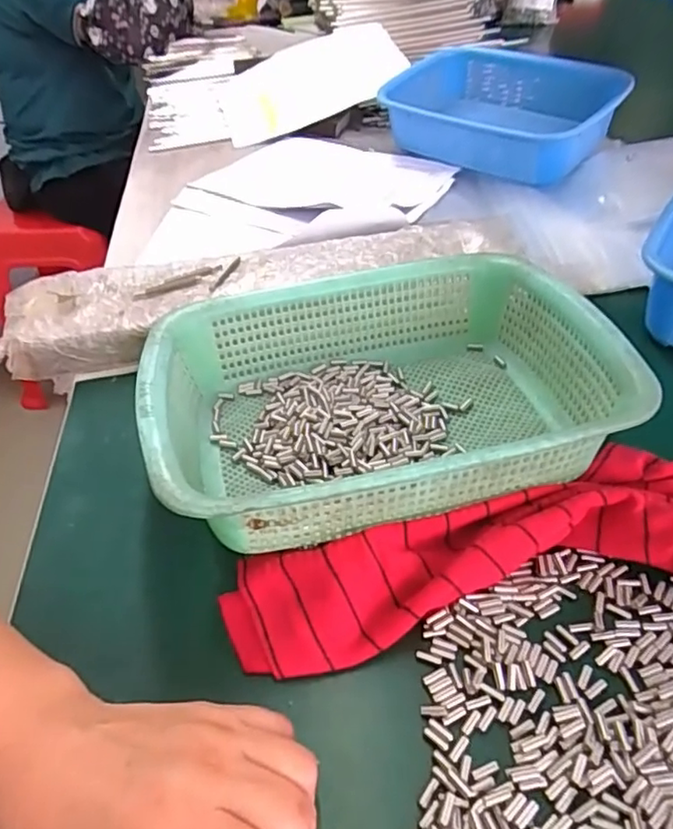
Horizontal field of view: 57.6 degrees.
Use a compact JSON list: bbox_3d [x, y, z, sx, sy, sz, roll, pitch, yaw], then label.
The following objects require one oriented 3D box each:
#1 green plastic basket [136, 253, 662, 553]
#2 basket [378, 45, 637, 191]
[{"bbox_3d":[0.027,-0.014,0.417,0.290,0.081,0.216,-13,43,-9],"label":"green plastic basket"},{"bbox_3d":[0.211,-0.396,0.804,0.284,0.096,0.186,24,50,28],"label":"basket"}]

